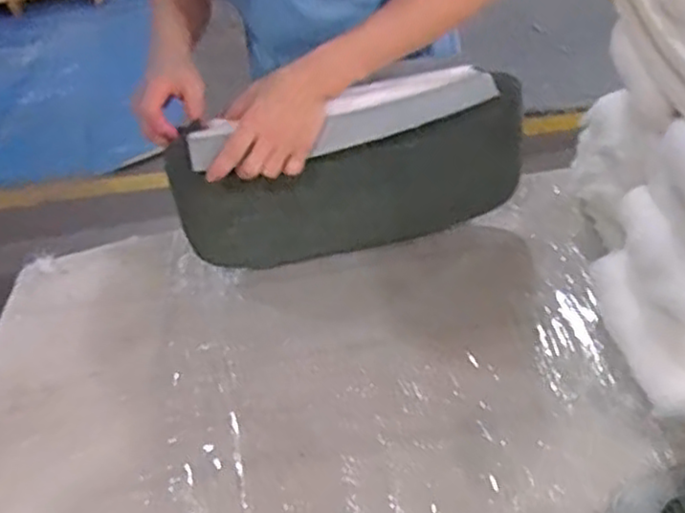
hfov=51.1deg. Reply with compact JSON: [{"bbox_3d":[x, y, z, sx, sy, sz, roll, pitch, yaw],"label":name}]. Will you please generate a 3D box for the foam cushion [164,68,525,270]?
[{"bbox_3d":[0.014,-0.097,0.929,0.444,0.241,0.045,-12,39,-6],"label":"foam cushion"}]

